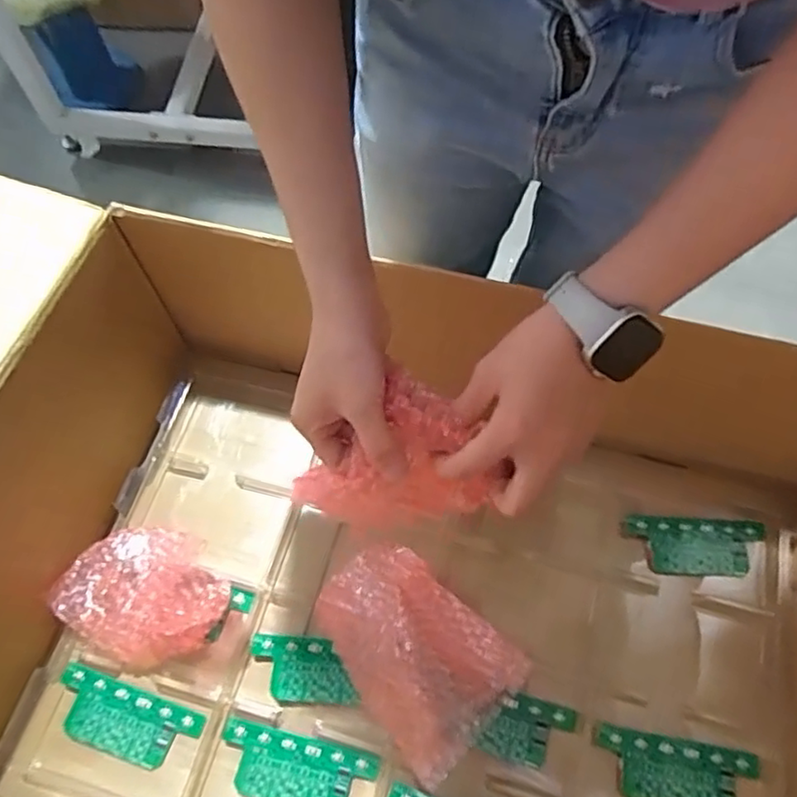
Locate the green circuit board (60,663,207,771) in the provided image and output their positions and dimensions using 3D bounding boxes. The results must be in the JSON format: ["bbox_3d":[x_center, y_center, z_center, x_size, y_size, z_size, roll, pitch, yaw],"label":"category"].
[{"bbox_3d":[-0.244,0.286,0.571,0.131,0.009,0.055,17,66,8],"label":"green circuit board"}]

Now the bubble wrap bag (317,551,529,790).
[{"bbox_3d":[0.008,0.213,0.555,0.176,0.090,0.123,42,72,18],"label":"bubble wrap bag"}]

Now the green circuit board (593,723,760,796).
[{"bbox_3d":[0.236,0.320,0.548,0.134,0.008,0.052,11,64,2],"label":"green circuit board"}]

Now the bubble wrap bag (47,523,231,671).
[{"bbox_3d":[-0.238,0.177,0.580,0.150,0.092,0.113,1,65,1],"label":"bubble wrap bag"}]

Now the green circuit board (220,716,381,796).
[{"bbox_3d":[-0.090,0.321,0.552,0.135,0.009,0.057,13,65,6],"label":"green circuit board"}]

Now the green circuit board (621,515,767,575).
[{"bbox_3d":[0.294,0.146,0.637,0.135,0.008,0.056,2,65,1],"label":"green circuit board"}]

